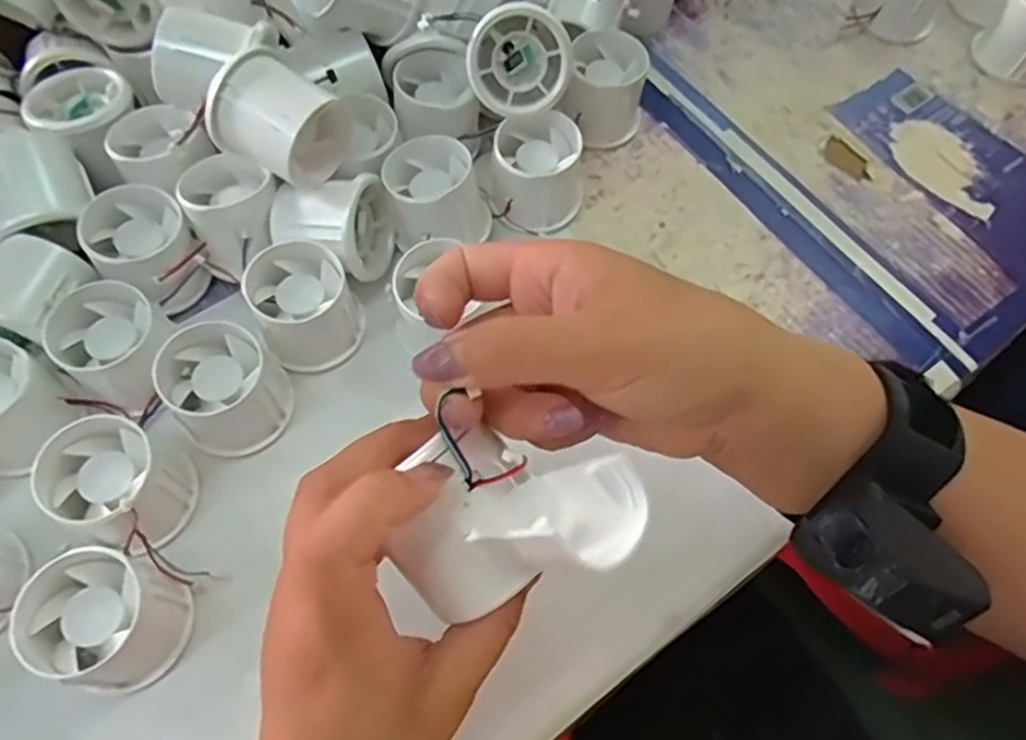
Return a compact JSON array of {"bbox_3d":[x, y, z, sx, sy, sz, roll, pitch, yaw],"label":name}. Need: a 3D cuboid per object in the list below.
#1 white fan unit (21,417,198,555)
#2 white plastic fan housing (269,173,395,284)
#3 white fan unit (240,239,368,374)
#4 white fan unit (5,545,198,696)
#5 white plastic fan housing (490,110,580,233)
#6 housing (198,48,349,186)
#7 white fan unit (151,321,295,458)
[{"bbox_3d":[-0.187,0.054,0.330,0.059,0.044,0.056,26,66,9],"label":"white fan unit"},{"bbox_3d":[-0.101,-0.081,0.391,0.059,0.047,0.052,12,65,3],"label":"white plastic fan housing"},{"bbox_3d":[-0.113,-0.035,0.377,0.050,0.042,0.054,1,65,-3],"label":"white fan unit"},{"bbox_3d":[-0.177,0.108,0.305,0.052,0.046,0.051,29,67,10],"label":"white fan unit"},{"bbox_3d":[0.014,-0.116,0.422,0.052,0.053,0.049,-5,65,-6],"label":"white plastic fan housing"},{"bbox_3d":[-0.121,-0.127,0.364,0.052,0.057,0.050,25,66,9],"label":"housing"},{"bbox_3d":[-0.145,0.009,0.355,0.055,0.046,0.051,1,65,-3],"label":"white fan unit"}]

